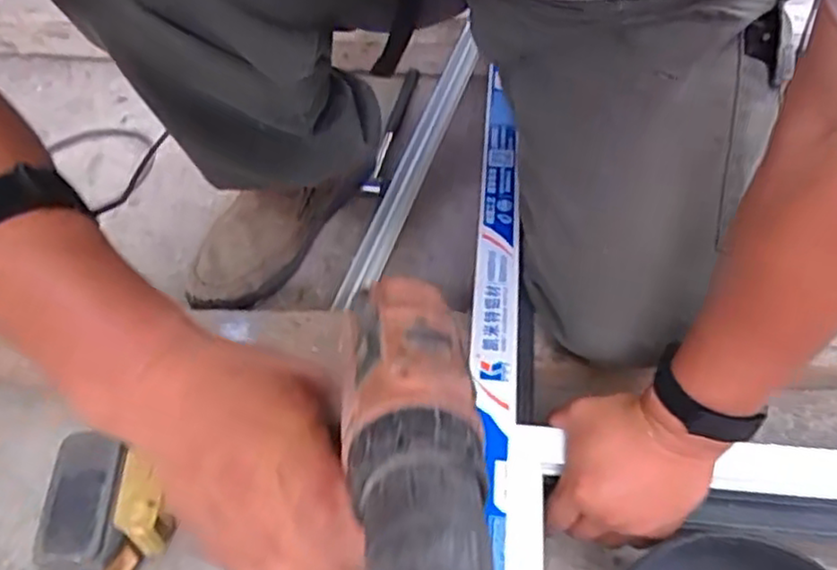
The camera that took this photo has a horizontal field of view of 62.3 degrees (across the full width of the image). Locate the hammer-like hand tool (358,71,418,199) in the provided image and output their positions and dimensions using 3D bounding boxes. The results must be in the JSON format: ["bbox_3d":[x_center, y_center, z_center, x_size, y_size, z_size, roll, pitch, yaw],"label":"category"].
[{"bbox_3d":[-0.033,-0.195,0.870,0.026,0.024,0.233,6,52,9],"label":"hammer-like hand tool"}]

